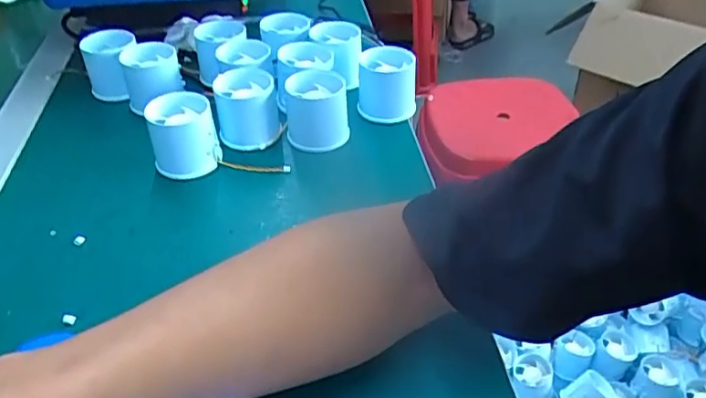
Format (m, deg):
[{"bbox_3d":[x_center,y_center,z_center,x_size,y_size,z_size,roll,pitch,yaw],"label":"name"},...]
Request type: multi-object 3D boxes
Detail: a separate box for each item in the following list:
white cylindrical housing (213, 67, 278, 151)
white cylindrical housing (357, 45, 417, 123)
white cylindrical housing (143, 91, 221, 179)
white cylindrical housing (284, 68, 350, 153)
[{"bbox_3d":[-0.095,-0.082,0.522,0.051,0.059,0.051,-1,39,0],"label":"white cylindrical housing"},{"bbox_3d":[0.032,-0.109,0.556,0.053,0.051,0.059,1,39,2],"label":"white cylindrical housing"},{"bbox_3d":[-0.142,-0.052,0.492,0.052,0.055,0.052,-1,39,0],"label":"white cylindrical housing"},{"bbox_3d":[-0.032,-0.076,0.520,0.056,0.053,0.059,-2,39,-1],"label":"white cylindrical housing"}]

